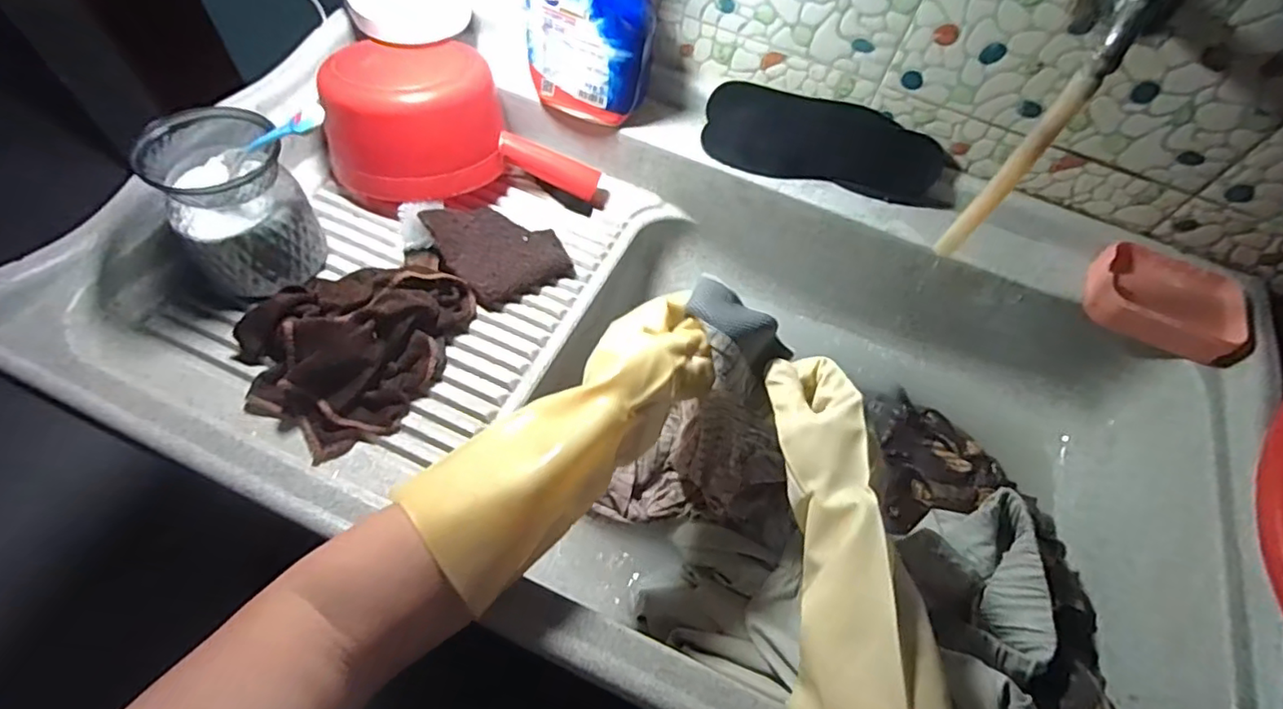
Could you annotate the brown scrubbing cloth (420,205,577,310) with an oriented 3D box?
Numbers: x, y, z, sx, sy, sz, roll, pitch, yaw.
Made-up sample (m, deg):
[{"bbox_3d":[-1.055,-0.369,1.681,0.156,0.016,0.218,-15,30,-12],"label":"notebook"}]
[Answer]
[{"bbox_3d":[-0.139,-0.106,0.588,0.116,0.024,0.116,-27,72,-34],"label":"brown scrubbing cloth"}]

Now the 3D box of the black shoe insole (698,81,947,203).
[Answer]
[{"bbox_3d":[0.187,-0.219,0.620,0.240,0.016,0.088,19,95,8],"label":"black shoe insole"}]

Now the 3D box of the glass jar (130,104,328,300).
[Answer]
[{"bbox_3d":[-0.347,-0.133,0.509,0.102,0.114,0.122,-28,66,-21],"label":"glass jar"}]

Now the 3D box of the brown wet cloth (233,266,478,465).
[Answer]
[{"bbox_3d":[-0.244,-0.017,0.496,0.150,0.055,0.187,23,60,8],"label":"brown wet cloth"}]

